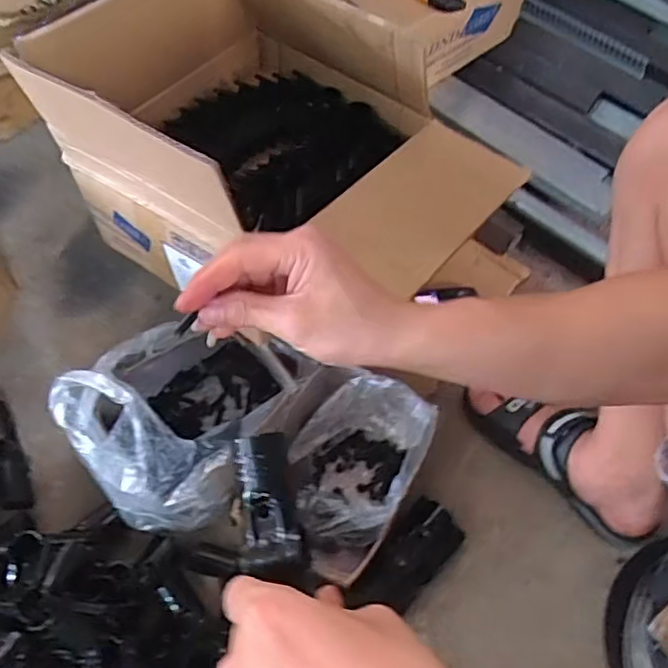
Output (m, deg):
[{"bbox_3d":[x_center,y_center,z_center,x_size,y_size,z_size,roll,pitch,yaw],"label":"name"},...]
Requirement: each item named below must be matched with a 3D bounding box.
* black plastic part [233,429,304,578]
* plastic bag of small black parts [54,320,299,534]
[{"bbox_3d":[-0.036,0.088,0.329,0.032,0.017,0.071,-6,75,-5],"label":"black plastic part"},{"bbox_3d":[-0.172,0.087,0.689,0.197,0.139,0.223,34,66,14],"label":"plastic bag of small black parts"}]

